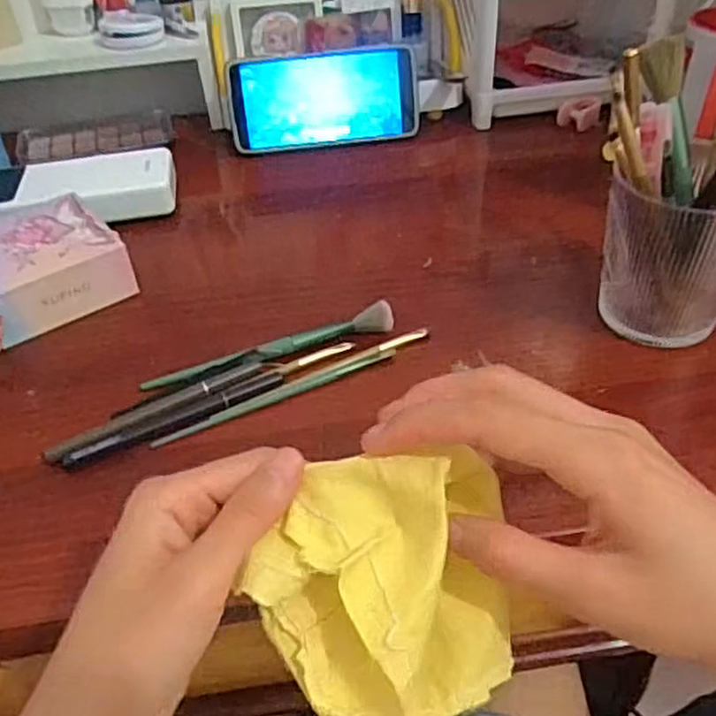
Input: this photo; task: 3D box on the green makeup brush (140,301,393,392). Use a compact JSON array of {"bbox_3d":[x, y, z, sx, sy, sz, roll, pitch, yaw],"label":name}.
[{"bbox_3d":[-0.052,-0.007,0.430,0.156,0.015,0.016,-16,43,-14],"label":"green makeup brush"}]

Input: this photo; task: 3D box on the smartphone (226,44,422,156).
[{"bbox_3d":[-0.030,-0.231,0.630,0.164,0.078,0.012,-7,20,-6],"label":"smartphone"}]

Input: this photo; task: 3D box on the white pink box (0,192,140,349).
[{"bbox_3d":[-0.216,-0.065,0.482,0.093,0.039,0.098,-28,47,-25],"label":"white pink box"}]

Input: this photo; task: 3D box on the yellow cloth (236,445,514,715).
[{"bbox_3d":[0.009,0.083,0.250,0.086,0.040,0.093,-3,82,1],"label":"yellow cloth"}]

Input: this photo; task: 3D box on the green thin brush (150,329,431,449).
[{"bbox_3d":[-0.033,0.017,0.412,0.174,0.007,0.012,-23,45,-20],"label":"green thin brush"}]

